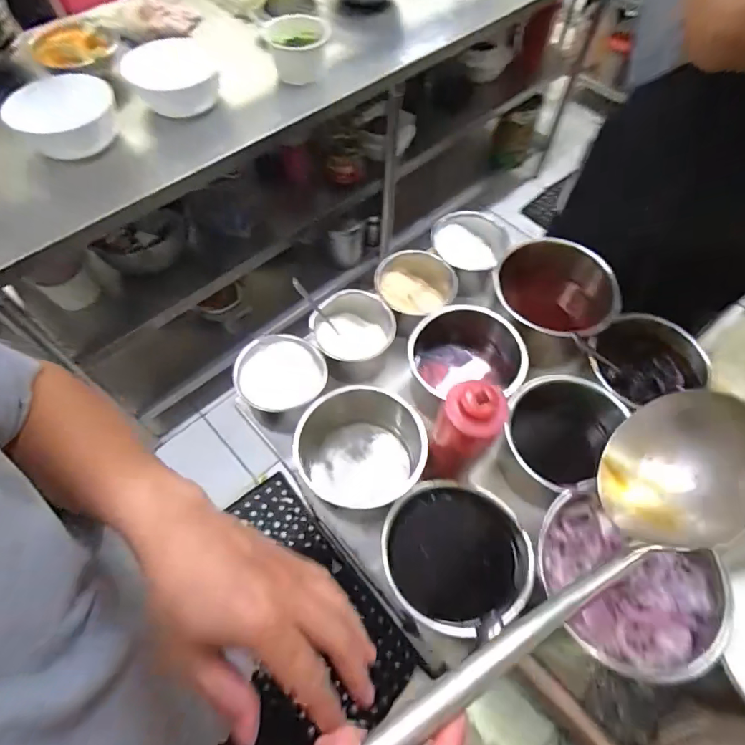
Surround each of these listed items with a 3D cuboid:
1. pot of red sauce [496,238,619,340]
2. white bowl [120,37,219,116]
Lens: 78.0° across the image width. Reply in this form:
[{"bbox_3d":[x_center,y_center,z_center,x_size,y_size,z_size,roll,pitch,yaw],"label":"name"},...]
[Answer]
[{"bbox_3d":[0.259,-0.095,0.681,0.161,0.123,0.173,0,61,0],"label":"pot of red sauce"},{"bbox_3d":[-0.388,-0.578,0.890,0.167,0.074,0.187,-22,63,-12],"label":"white bowl"}]

